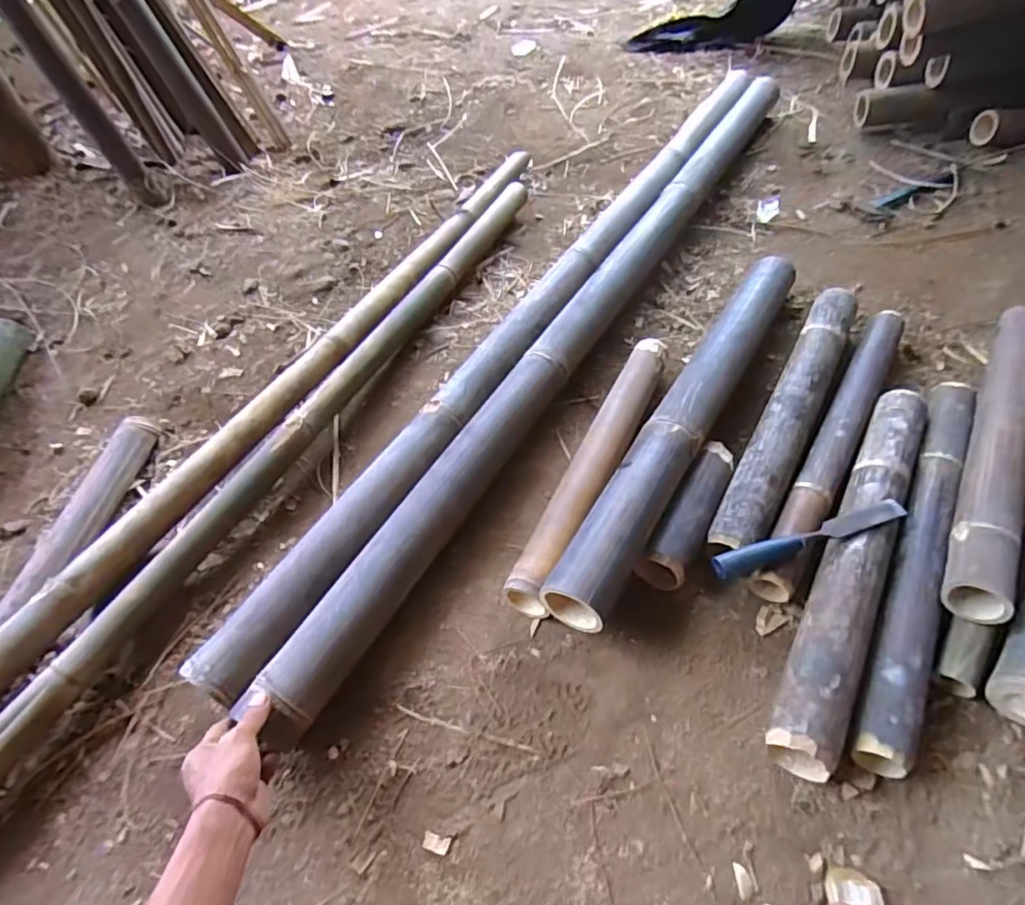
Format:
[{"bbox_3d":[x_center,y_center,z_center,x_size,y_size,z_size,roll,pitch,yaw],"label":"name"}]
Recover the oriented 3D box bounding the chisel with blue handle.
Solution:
[{"bbox_3d":[0.336,0.102,0.657,0.231,0.030,0.027,-16,53,-8],"label":"chisel with blue handle"}]

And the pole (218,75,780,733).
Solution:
[{"bbox_3d":[0.155,-0.261,0.960,0.075,0.083,1.518,24,58,21],"label":"pole"}]

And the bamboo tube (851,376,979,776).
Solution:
[{"bbox_3d":[0.484,0.100,0.671,0.059,0.041,0.561,24,58,21],"label":"bamboo tube"}]

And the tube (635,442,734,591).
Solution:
[{"bbox_3d":[0.225,0.076,0.710,0.062,0.052,0.222,25,58,22],"label":"tube"}]

